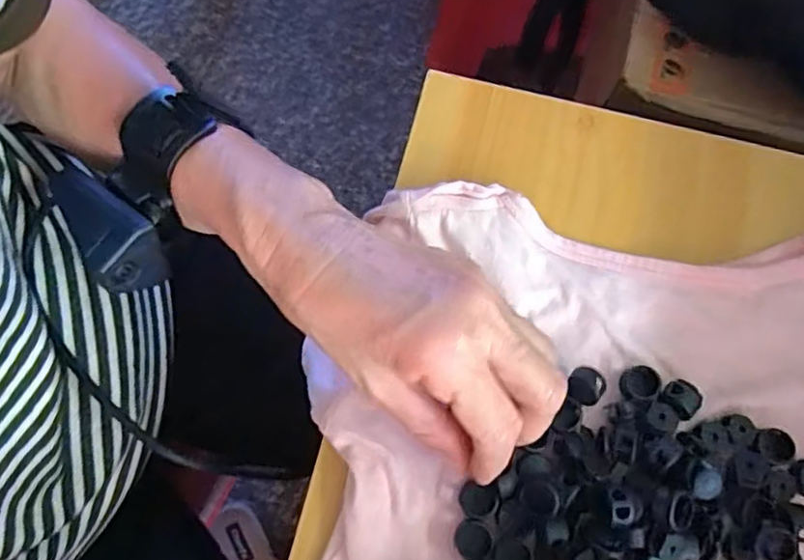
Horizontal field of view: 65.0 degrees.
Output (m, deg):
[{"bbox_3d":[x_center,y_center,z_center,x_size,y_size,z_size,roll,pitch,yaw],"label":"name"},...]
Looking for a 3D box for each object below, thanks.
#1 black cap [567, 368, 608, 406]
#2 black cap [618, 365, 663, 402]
[{"bbox_3d":[0.085,0.050,0.295,0.016,0.015,0.015,0,72,0],"label":"black cap"},{"bbox_3d":[0.113,0.049,0.298,0.017,0.009,0.016,0,72,0],"label":"black cap"}]

